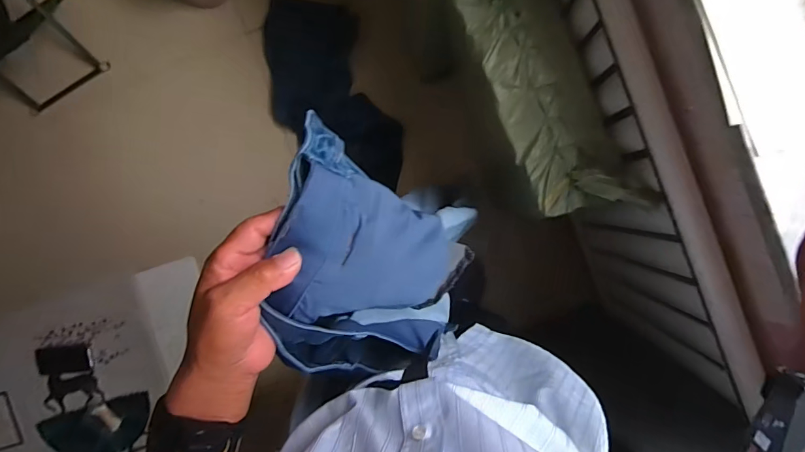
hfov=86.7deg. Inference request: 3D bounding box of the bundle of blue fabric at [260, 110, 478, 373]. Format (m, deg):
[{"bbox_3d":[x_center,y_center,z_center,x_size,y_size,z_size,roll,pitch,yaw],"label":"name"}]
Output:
[{"bbox_3d":[-0.018,0.049,0.447,0.156,0.224,0.252,11,94,5],"label":"bundle of blue fabric"}]

